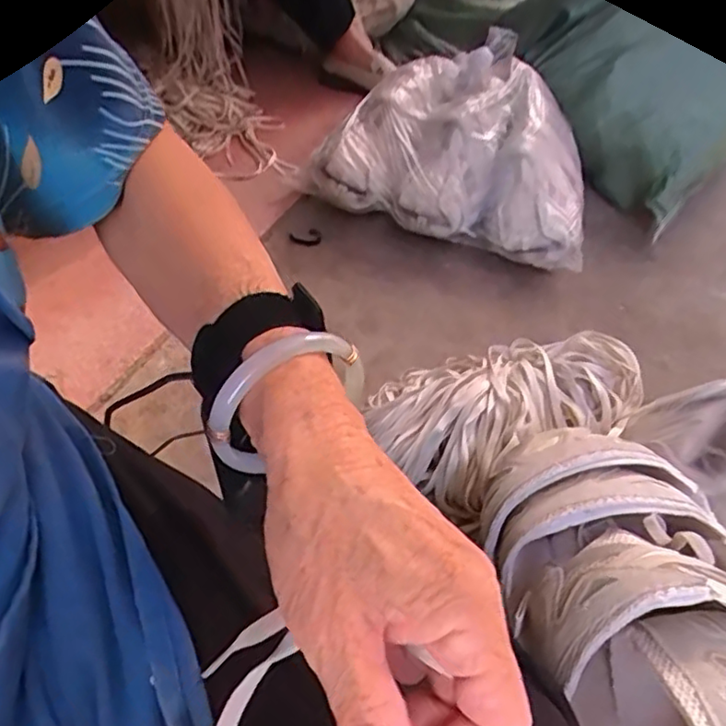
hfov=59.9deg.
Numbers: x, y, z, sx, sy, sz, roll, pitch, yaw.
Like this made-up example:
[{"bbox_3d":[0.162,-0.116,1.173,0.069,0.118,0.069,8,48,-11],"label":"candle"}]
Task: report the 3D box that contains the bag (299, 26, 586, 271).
[{"bbox_3d":[0.236,-0.445,1.184,0.459,0.145,0.531,22,49,17],"label":"bag"}]

